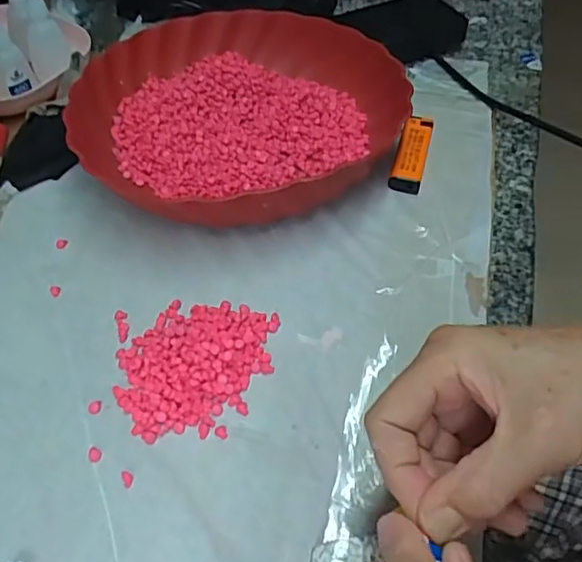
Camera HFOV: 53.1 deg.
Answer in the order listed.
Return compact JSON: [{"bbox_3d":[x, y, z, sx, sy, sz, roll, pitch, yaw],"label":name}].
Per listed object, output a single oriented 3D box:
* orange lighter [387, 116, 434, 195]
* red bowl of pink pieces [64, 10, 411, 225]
[{"bbox_3d":[0.091,-0.096,0.438,0.022,0.015,0.078,12,53,11],"label":"orange lighter"},{"bbox_3d":[-0.043,-0.134,0.444,0.233,0.049,0.225,-1,52,1],"label":"red bowl of pink pieces"}]

